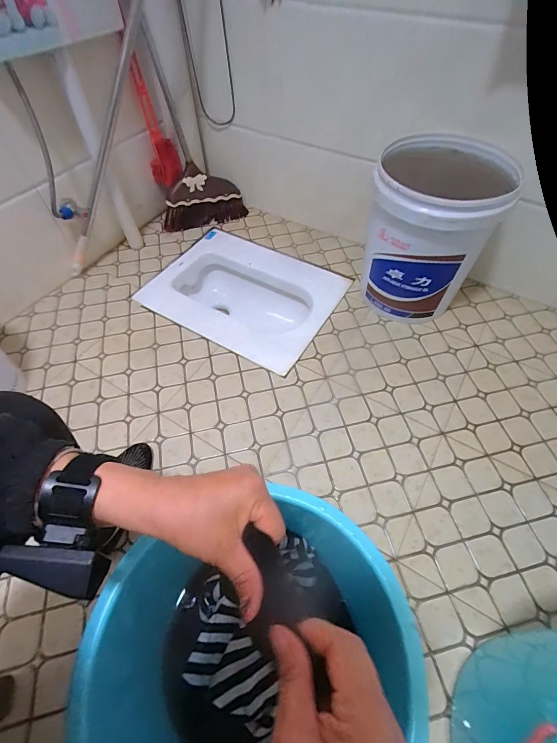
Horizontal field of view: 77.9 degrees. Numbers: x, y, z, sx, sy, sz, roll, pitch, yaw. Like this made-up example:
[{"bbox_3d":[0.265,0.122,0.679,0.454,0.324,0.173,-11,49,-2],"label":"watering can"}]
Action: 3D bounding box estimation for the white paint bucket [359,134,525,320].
[{"bbox_3d":[0.360,-0.332,0.886,0.280,0.362,0.278,9,56,6],"label":"white paint bucket"}]

